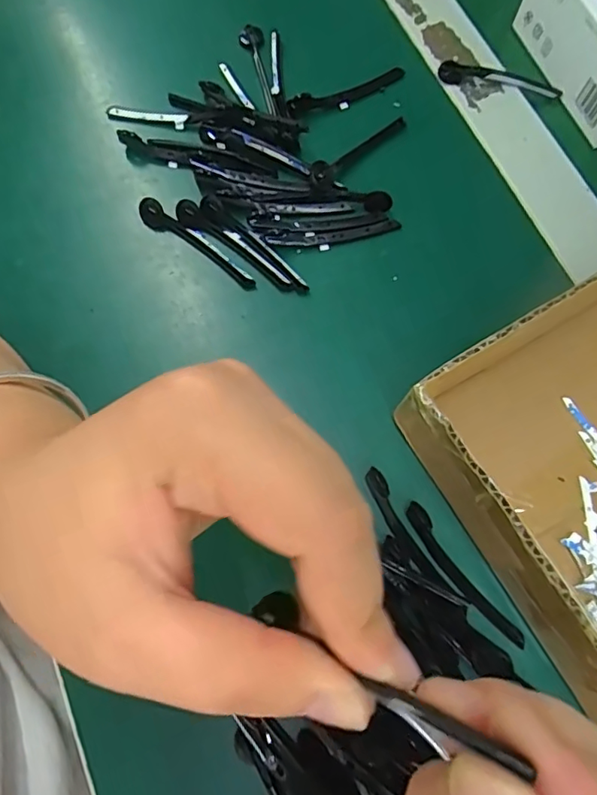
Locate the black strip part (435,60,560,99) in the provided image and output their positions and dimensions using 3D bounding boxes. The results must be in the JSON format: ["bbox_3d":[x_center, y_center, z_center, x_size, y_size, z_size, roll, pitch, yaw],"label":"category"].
[{"bbox_3d":[0.119,-0.187,0.309,0.072,0.007,0.015,11,74,3],"label":"black strip part"}]

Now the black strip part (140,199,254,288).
[{"bbox_3d":[-0.052,-0.080,0.276,0.072,0.013,0.011,32,76,9],"label":"black strip part"}]

